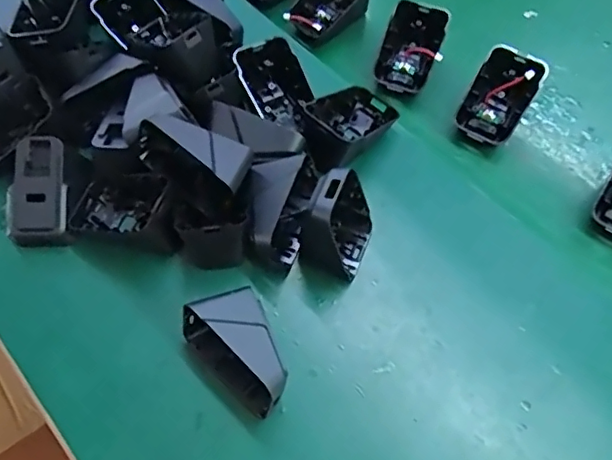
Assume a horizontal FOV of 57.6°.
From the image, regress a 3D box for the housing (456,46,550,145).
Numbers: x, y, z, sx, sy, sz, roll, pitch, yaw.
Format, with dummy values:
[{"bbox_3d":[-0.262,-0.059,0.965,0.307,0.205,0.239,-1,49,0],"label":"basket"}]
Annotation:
[{"bbox_3d":[0.139,-0.094,0.403,0.046,0.041,0.064,31,63,15],"label":"housing"}]

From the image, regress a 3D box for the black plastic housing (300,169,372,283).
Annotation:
[{"bbox_3d":[0.017,-0.004,0.330,0.044,0.072,0.044,14,60,6],"label":"black plastic housing"}]

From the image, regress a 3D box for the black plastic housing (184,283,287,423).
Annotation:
[{"bbox_3d":[-0.038,0.069,0.302,0.041,0.040,0.063,-20,63,-13],"label":"black plastic housing"}]

